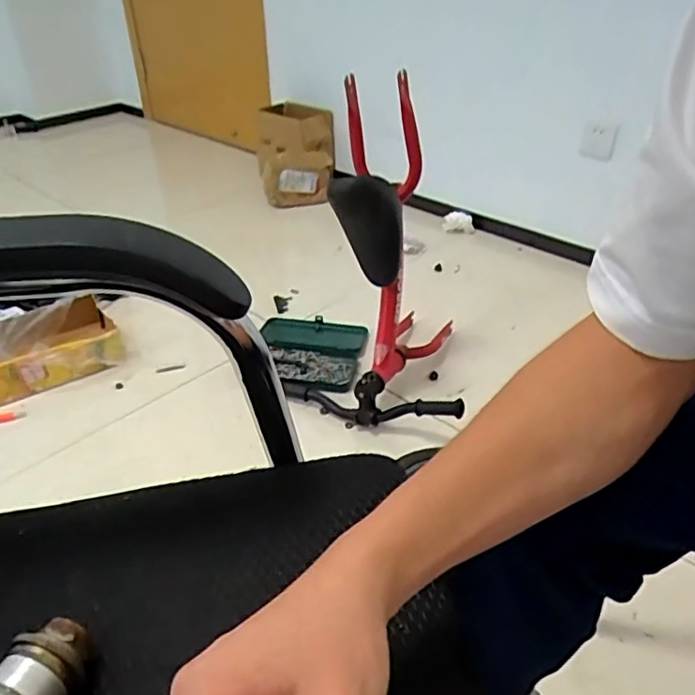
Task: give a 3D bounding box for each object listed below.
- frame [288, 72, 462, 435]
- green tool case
[{"bbox_3d":[0.108,-0.184,1.143,0.334,0.582,0.380,12,36,19],"label":"frame"},{"bbox_3d":[-0.085,0.005,1.360,0.240,0.036,0.258,4,34,8],"label":"green tool case"}]

